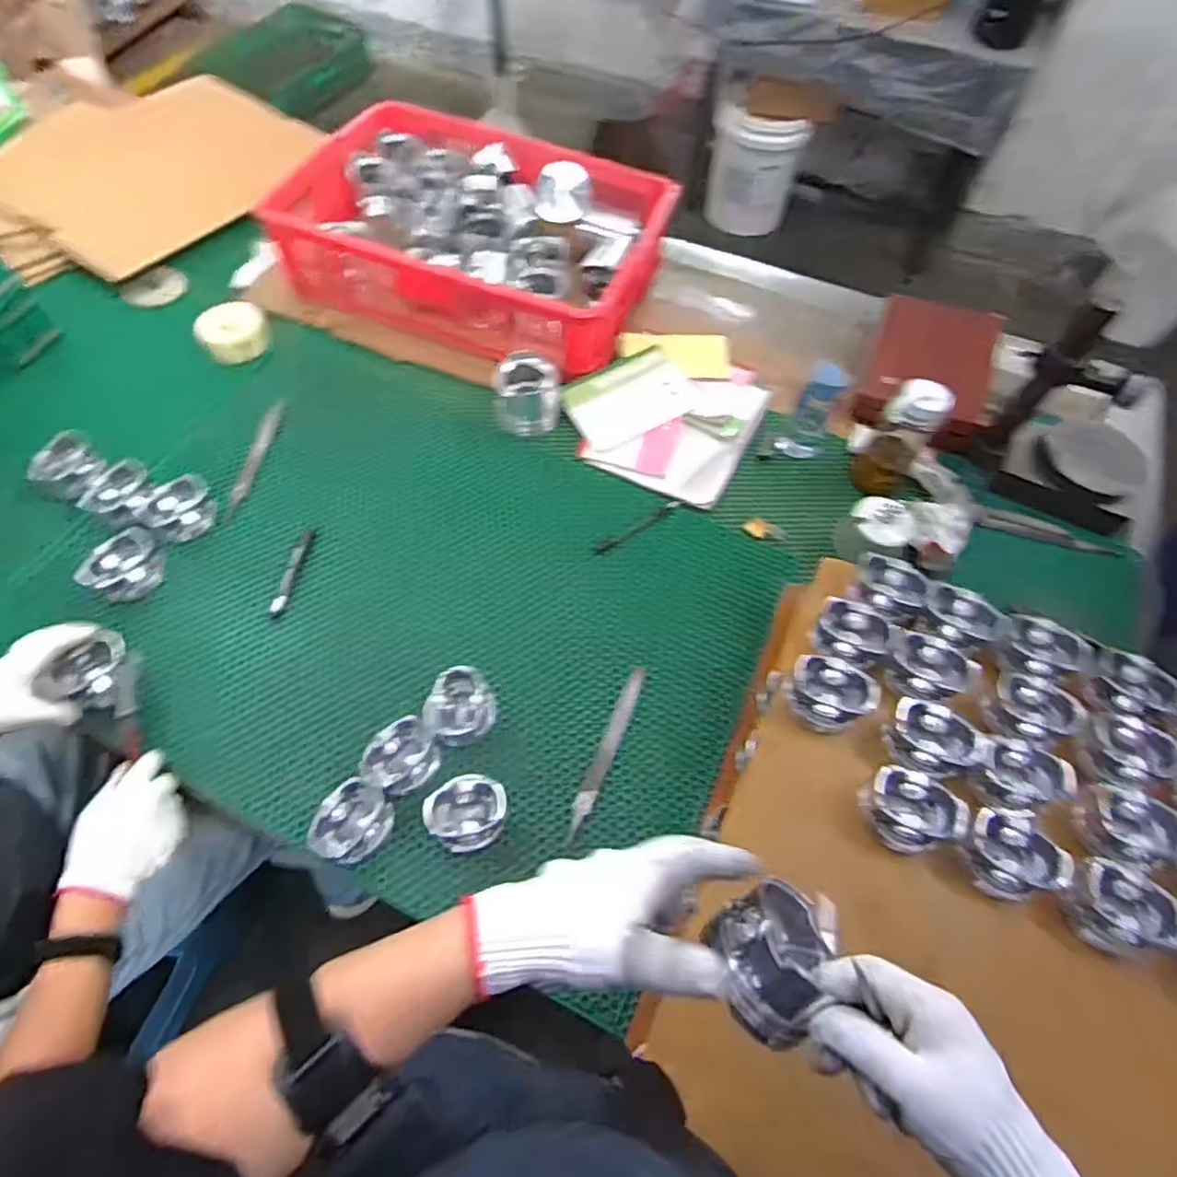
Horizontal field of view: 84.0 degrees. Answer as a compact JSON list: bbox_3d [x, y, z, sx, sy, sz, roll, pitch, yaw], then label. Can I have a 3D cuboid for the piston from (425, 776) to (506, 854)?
[{"bbox_3d":[-0.136,0.251,0.735,0.086,0.044,0.079,-4,61,-5],"label":"piston"}]

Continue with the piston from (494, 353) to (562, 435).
[{"bbox_3d":[-0.095,-0.307,1.038,0.100,0.085,0.097,2,59,-3],"label":"piston"}]

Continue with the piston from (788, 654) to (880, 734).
[{"bbox_3d":[0.264,0.118,0.722,0.083,0.056,0.073,5,59,-1],"label":"piston"}]

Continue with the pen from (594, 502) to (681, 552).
[{"bbox_3d":[0.073,-0.092,0.975,0.147,0.008,0.014,-30,66,-20],"label":"pen"}]

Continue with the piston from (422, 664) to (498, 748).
[{"bbox_3d":[-0.158,0.147,0.801,0.083,0.064,0.085,2,59,-3],"label":"piston"}]

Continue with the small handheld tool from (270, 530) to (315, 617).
[{"bbox_3d":[-0.407,-0.025,0.899,0.022,0.010,0.138,9,59,1],"label":"small handheld tool"}]

